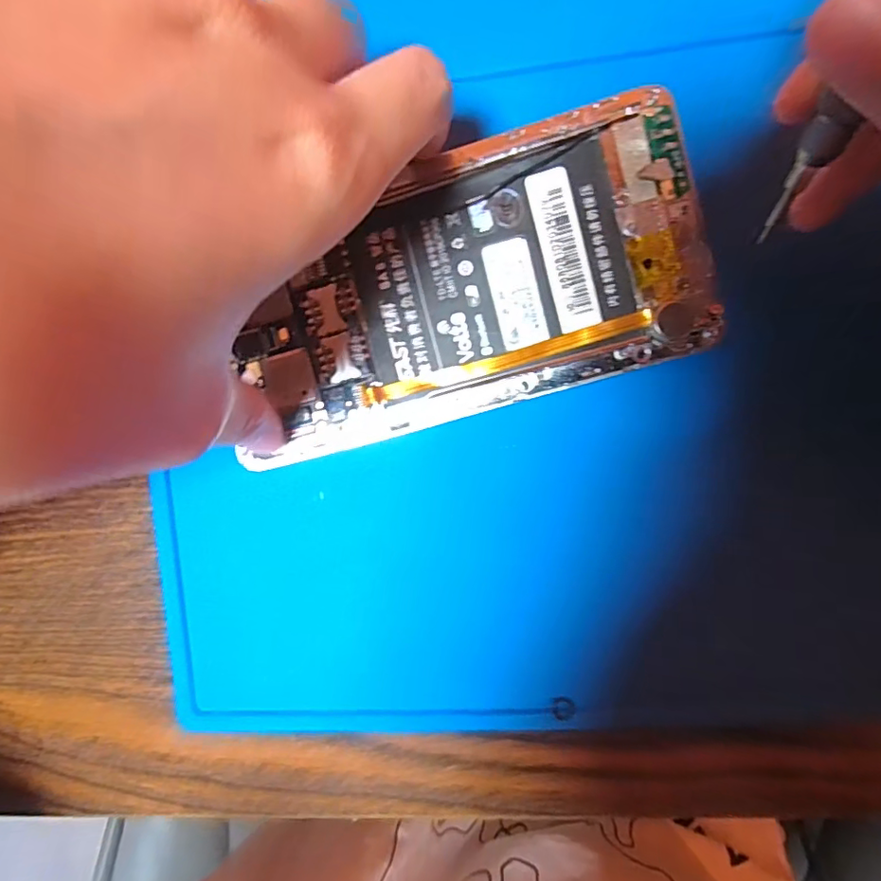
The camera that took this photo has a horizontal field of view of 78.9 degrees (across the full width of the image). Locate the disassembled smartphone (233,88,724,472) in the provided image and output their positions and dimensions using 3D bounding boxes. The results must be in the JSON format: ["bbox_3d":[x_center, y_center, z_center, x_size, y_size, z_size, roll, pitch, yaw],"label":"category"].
[{"bbox_3d":[0.006,-0.041,0.148,0.128,0.007,0.068,-17,93,8],"label":"disassembled smartphone"}]

